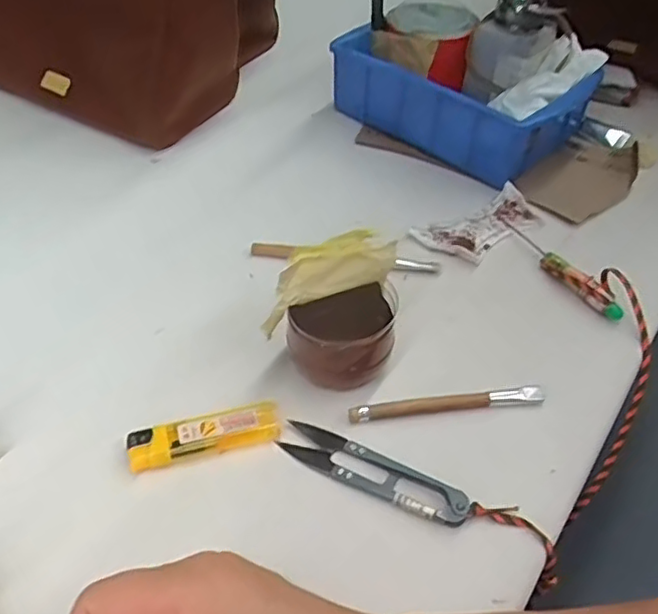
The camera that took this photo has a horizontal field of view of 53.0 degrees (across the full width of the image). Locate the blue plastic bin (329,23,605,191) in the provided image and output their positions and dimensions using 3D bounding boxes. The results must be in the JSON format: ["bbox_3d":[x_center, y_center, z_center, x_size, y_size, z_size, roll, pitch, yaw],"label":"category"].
[{"bbox_3d":[0.109,-0.182,0.555,0.196,0.058,0.114,36,54,28],"label":"blue plastic bin"}]

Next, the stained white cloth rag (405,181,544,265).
[{"bbox_3d":[0.114,-0.061,0.480,0.096,0.009,0.048,-29,54,-28],"label":"stained white cloth rag"}]

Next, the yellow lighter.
[{"bbox_3d":[-0.065,0.069,0.348,0.078,0.012,0.020,-11,47,-14],"label":"yellow lighter"}]

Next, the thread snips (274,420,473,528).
[{"bbox_3d":[0.022,0.084,0.338,0.100,0.008,0.022,24,49,19],"label":"thread snips"}]

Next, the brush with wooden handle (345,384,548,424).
[{"bbox_3d":[0.067,0.053,0.367,0.110,0.006,0.009,-6,46,-9],"label":"brush with wooden handle"}]

